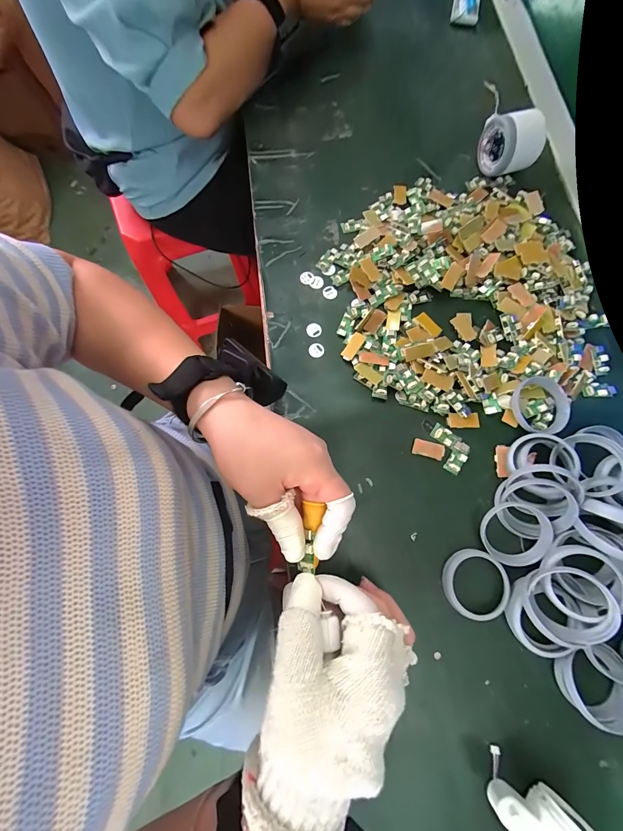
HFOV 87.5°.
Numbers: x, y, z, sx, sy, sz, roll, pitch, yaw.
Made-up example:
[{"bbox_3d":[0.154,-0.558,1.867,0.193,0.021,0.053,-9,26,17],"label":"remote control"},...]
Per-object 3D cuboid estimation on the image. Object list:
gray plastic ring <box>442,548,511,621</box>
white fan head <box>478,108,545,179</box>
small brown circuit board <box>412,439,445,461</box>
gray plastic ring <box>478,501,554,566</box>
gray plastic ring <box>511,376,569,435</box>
[{"bbox_3d":[0.153,0.156,0.301,0.058,0.011,0.058,0,75,0],"label":"gray plastic ring"},{"bbox_3d":[0.255,-0.353,0.416,0.060,0.056,0.066,-16,76,-4],"label":"white fan head"},{"bbox_3d":[0.120,0.035,0.333,0.032,0.004,0.016,14,76,4],"label":"small brown circuit board"},{"bbox_3d":[0.193,0.110,0.304,0.063,0.016,0.060,-25,88,2],"label":"gray plastic ring"},{"bbox_3d":[0.233,-0.010,0.332,0.057,0.013,0.059,0,75,0],"label":"gray plastic ring"}]

